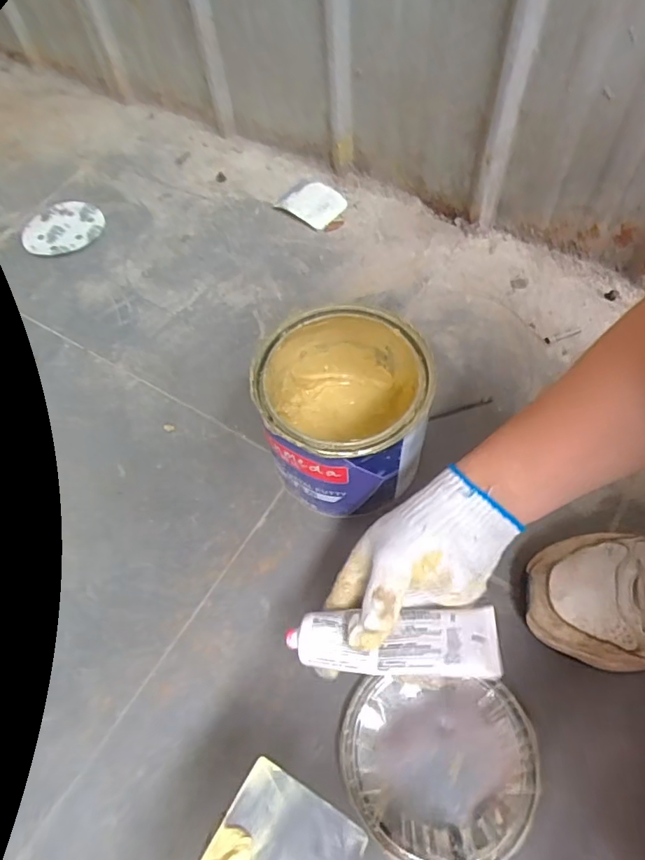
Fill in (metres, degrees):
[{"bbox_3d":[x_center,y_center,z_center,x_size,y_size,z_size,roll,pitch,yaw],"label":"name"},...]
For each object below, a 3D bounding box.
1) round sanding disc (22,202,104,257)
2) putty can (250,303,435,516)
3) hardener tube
[{"bbox_3d":[-0.392,-0.304,0.789,0.118,0.008,0.118,-2,60,3],"label":"round sanding disc"},{"bbox_3d":[0.022,-0.018,0.511,0.154,0.140,0.160,-2,60,3],"label":"putty can"},{"bbox_3d":[0.047,0.146,0.363,0.143,0.023,0.046,-5,59,12],"label":"hardener tube"}]

